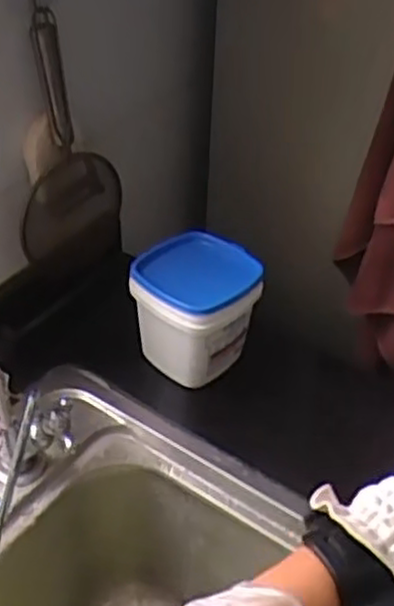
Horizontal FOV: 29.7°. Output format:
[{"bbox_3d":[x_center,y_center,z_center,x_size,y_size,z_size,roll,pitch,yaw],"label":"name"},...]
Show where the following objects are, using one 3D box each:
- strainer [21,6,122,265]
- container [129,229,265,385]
[{"bbox_3d":[-0.108,-0.133,0.638,0.039,0.222,0.105,22,44,19],"label":"strainer"},{"bbox_3d":[-0.002,0.009,0.641,0.090,0.106,0.090,33,48,29],"label":"container"}]

